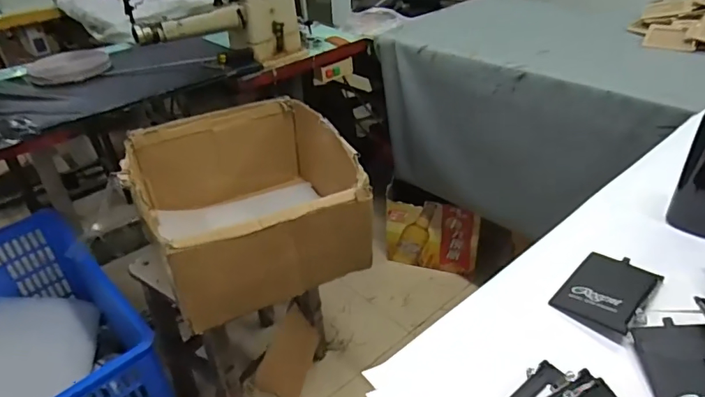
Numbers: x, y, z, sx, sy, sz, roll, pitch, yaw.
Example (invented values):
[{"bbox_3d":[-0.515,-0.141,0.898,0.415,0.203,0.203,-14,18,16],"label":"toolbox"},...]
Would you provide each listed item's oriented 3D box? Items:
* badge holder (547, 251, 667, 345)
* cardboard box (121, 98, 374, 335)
[{"bbox_3d":[0.266,0.090,0.500,0.076,0.015,0.115,25,44,36],"label":"badge holder"},{"bbox_3d":[-0.224,0.000,1.047,0.398,0.244,0.493,-17,36,-18],"label":"cardboard box"}]

